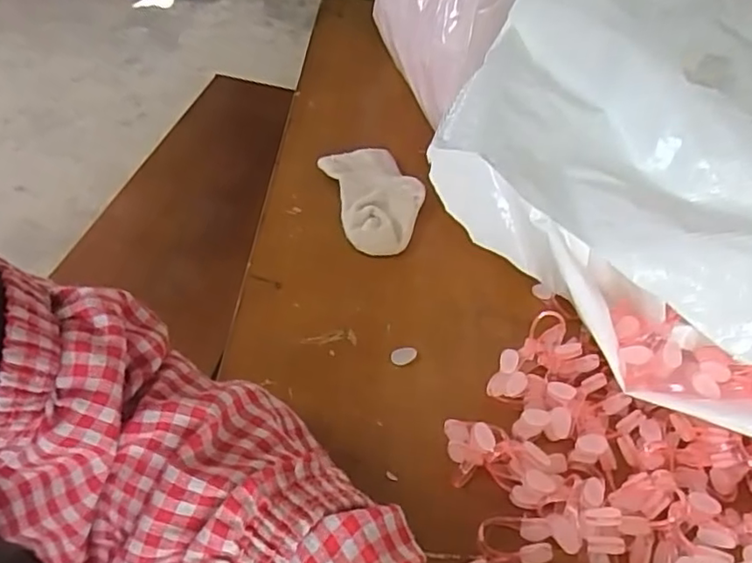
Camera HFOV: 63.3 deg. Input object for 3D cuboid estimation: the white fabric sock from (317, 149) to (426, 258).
[{"bbox_3d":[0.003,-0.067,0.485,0.071,0.016,0.109,-8,46,-18],"label":"white fabric sock"}]

